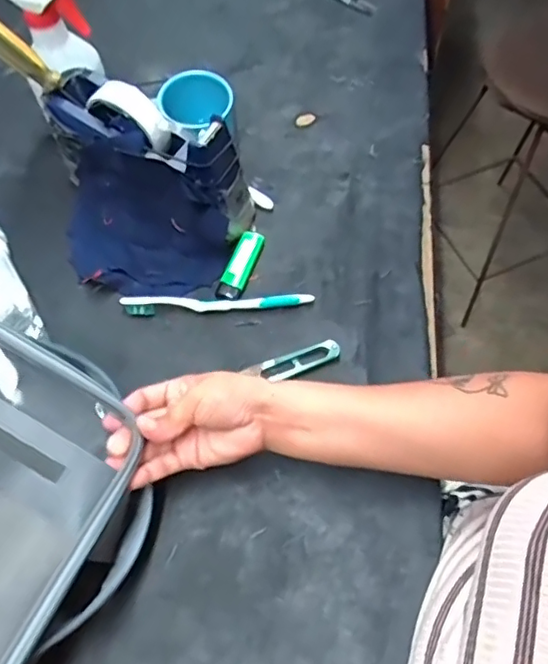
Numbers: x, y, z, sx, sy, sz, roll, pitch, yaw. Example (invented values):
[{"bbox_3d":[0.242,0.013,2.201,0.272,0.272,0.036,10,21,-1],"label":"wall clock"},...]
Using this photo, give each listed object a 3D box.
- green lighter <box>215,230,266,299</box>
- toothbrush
[{"bbox_3d":[-0.033,-0.066,0.568,0.025,0.012,0.078,18,62,11],"label":"green lighter"},{"bbox_3d":[-0.054,-0.026,0.545,0.178,0.014,0.015,-1,60,1],"label":"toothbrush"}]

